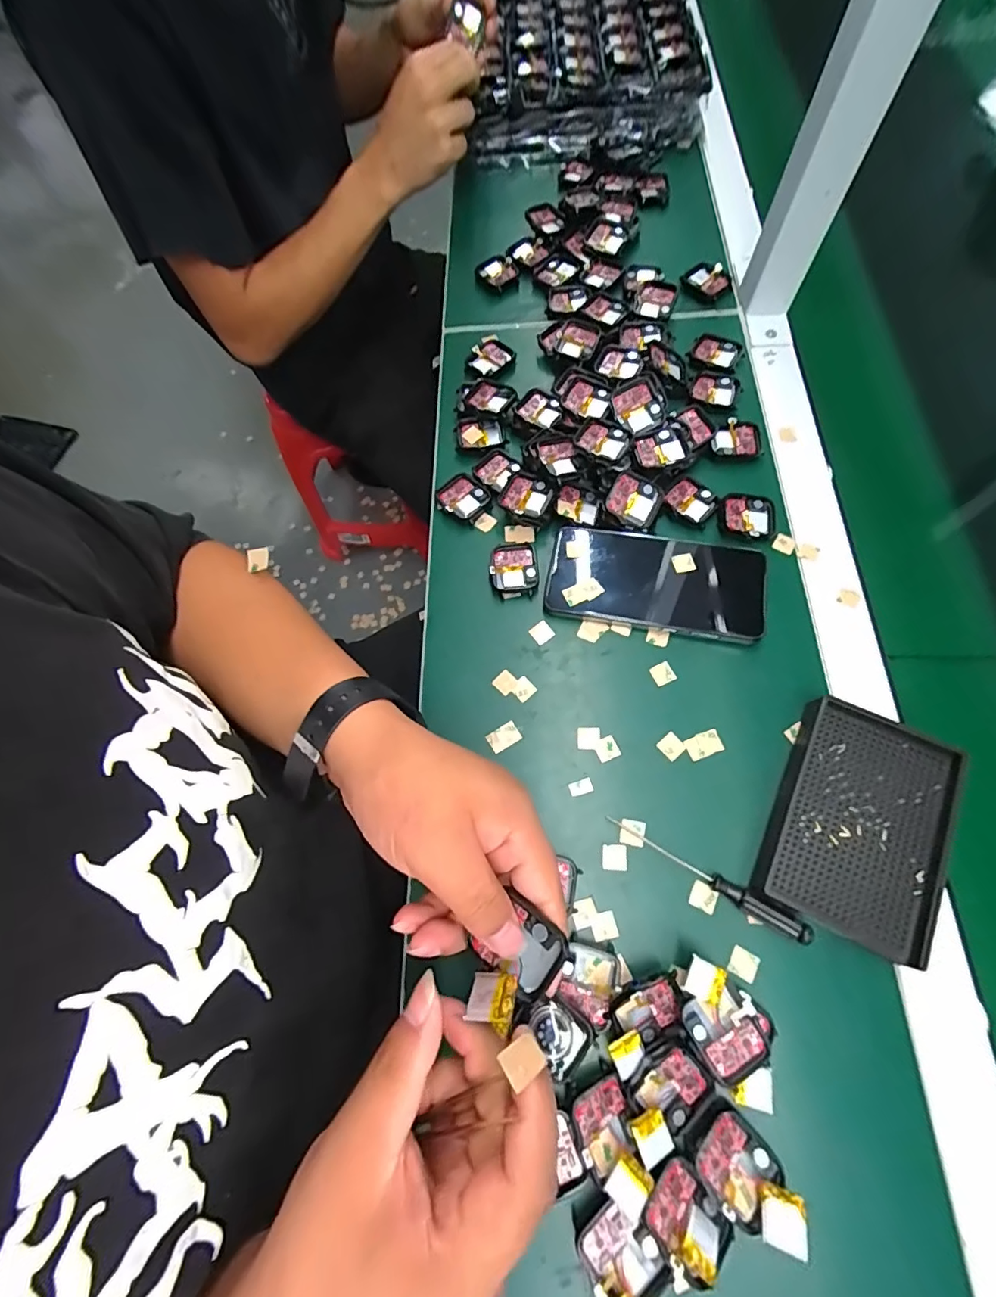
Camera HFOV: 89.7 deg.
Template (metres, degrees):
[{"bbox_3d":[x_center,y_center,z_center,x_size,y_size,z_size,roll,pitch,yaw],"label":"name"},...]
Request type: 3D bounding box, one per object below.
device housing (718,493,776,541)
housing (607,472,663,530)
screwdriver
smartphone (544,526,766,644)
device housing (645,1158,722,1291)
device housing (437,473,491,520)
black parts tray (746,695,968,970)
[{"bbox_3d":[0.203,-0.107,0.407,0.044,0.007,0.039,6,70,6],"label":"device housing"},{"bbox_3d":[0.110,-0.119,0.405,0.042,0.006,0.037,25,97,-9],"label":"housing"},{"bbox_3d":[0.132,0.144,0.318,0.130,0.017,0.012,30,74,14],"label":"screwdriver"},{"bbox_3d":[0.121,-0.054,0.391,0.158,0.016,0.079,9,70,7],"label":"smartphone"},{"bbox_3d":[0.098,0.297,0.258,0.039,0.010,0.035,38,53,25],"label":"device housing"},{"bbox_3d":[-0.031,-0.132,0.437,0.040,0.006,0.041,-41,72,-11],"label":"device housing"},{"bbox_3d":[0.230,0.112,0.321,0.093,0.024,0.138,26,73,13],"label":"black parts tray"}]

